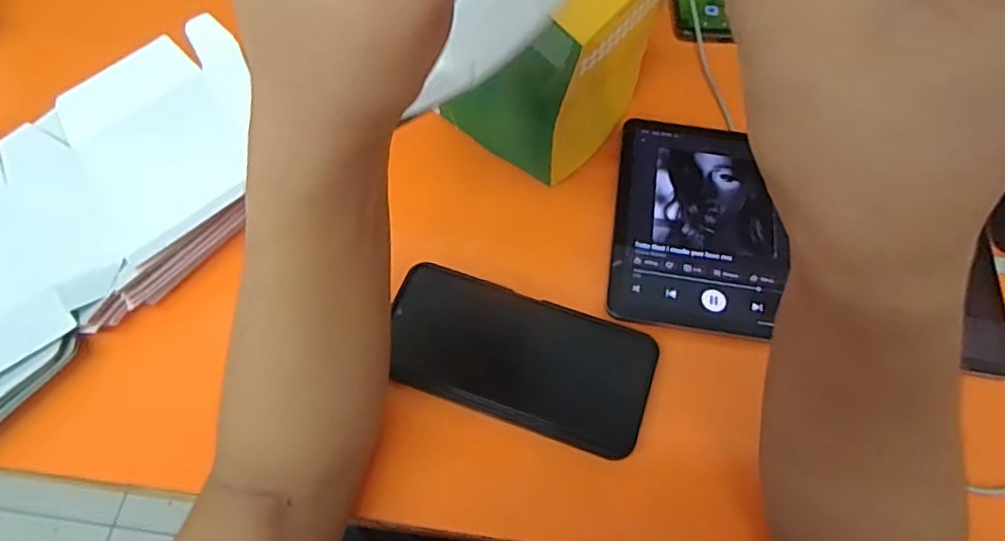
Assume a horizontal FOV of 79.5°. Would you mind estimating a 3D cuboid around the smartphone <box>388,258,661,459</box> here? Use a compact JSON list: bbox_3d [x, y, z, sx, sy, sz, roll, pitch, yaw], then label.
[{"bbox_3d":[0.010,0.052,0.373,0.161,0.011,0.080,18,64,10],"label":"smartphone"}]

